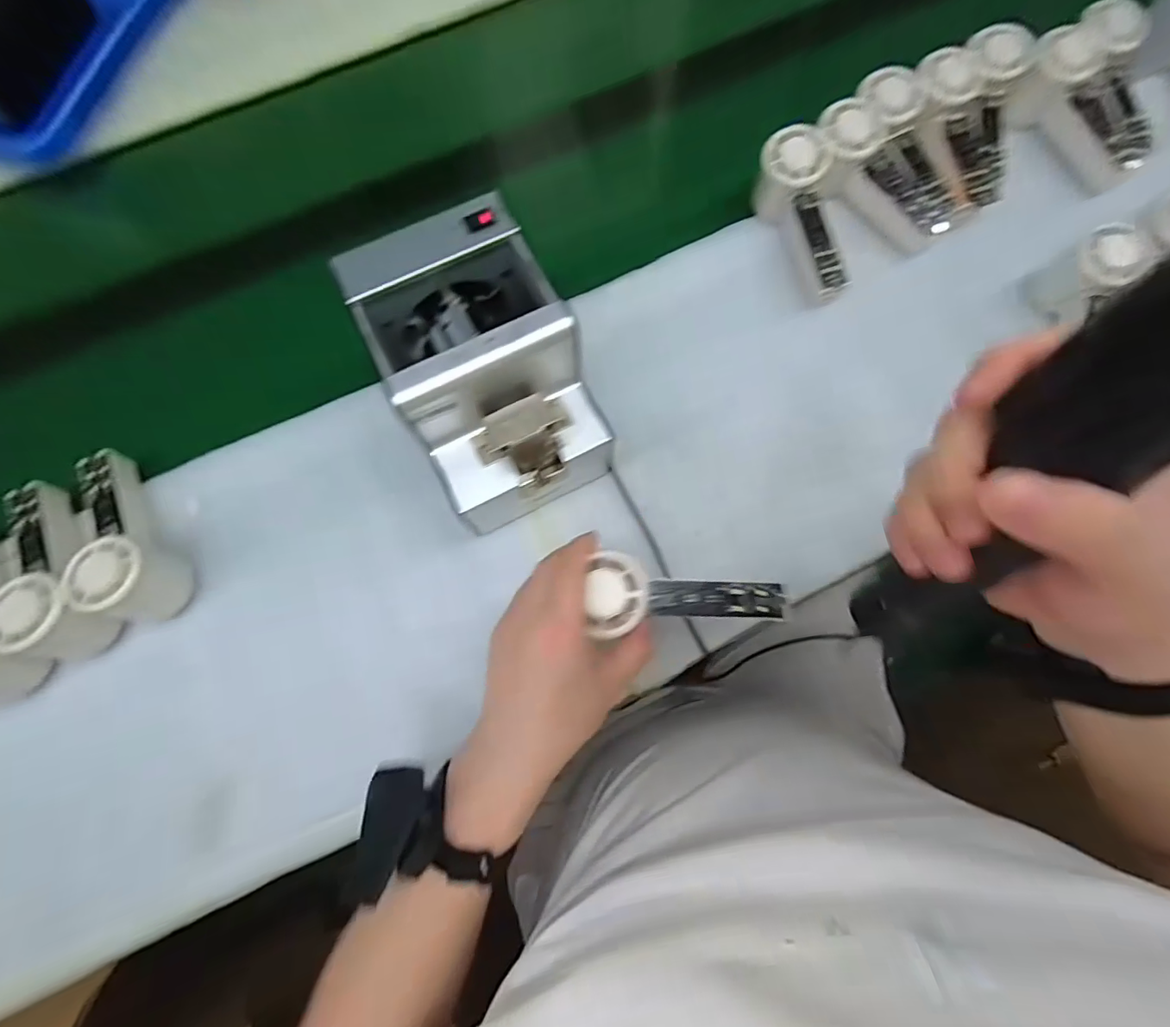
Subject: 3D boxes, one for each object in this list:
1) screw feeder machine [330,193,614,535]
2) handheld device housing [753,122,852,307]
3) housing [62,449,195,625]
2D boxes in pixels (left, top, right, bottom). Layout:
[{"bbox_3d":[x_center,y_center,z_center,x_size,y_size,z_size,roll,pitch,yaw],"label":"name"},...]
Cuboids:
[{"bbox_3d":[-0.071,-0.097,0.385,0.120,0.147,0.170,-26,77,-6],"label":"screw feeder machine"},{"bbox_3d":[0.194,-0.266,0.456,0.067,0.033,0.153,-14,90,-2],"label":"handheld device housing"},{"bbox_3d":[-0.379,0.012,0.403,0.051,0.057,0.147,-35,78,-8],"label":"housing"}]

